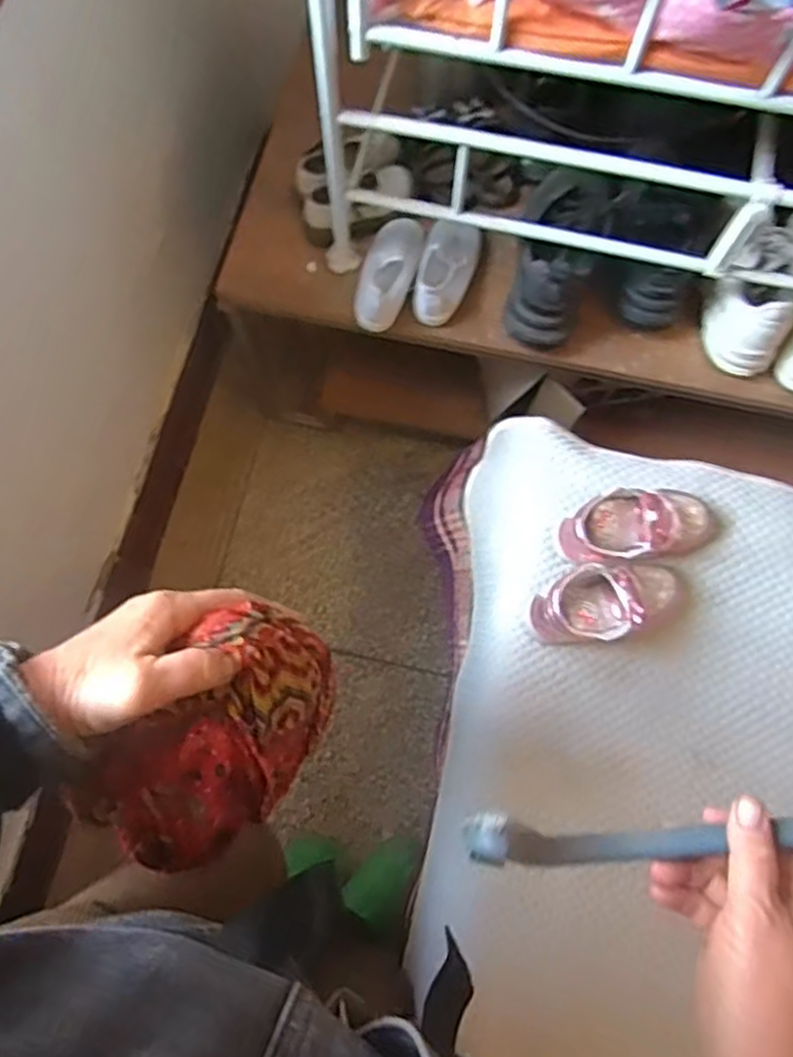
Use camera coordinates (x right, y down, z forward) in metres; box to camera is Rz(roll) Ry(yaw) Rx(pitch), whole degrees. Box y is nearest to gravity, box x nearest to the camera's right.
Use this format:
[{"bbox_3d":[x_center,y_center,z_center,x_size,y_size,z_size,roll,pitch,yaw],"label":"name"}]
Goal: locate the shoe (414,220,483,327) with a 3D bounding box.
[{"bbox_3d":[0.075,-0.377,1.006,0.077,0.045,0.163,12,74,4],"label":"shoe"}]

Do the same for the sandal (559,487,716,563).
[{"bbox_3d":[0.272,0.000,0.766,0.176,0.079,0.068,-6,73,-2],"label":"sandal"}]

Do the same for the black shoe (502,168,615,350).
[{"bbox_3d":[0.229,-0.399,0.961,0.104,0.120,0.268,14,74,4],"label":"black shoe"}]

